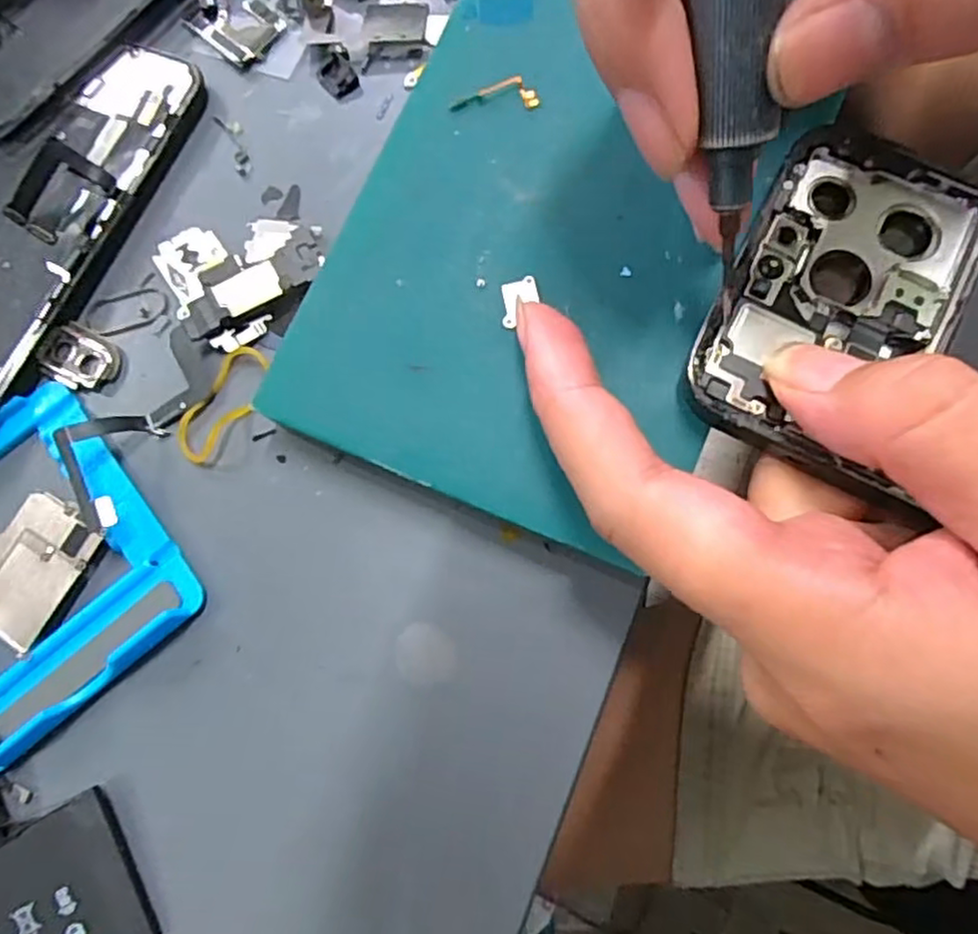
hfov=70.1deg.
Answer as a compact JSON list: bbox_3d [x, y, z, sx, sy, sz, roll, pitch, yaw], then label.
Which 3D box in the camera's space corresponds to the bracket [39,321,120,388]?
[{"bbox_3d":[-0.119,-0.032,0.201,0.024,0.004,0.017,23,80,13],"label":"bracket"}]

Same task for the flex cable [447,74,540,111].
[{"bbox_3d":[0.001,-0.100,0.186,0.024,0.004,0.008,1,76,8],"label":"flex cable"}]

